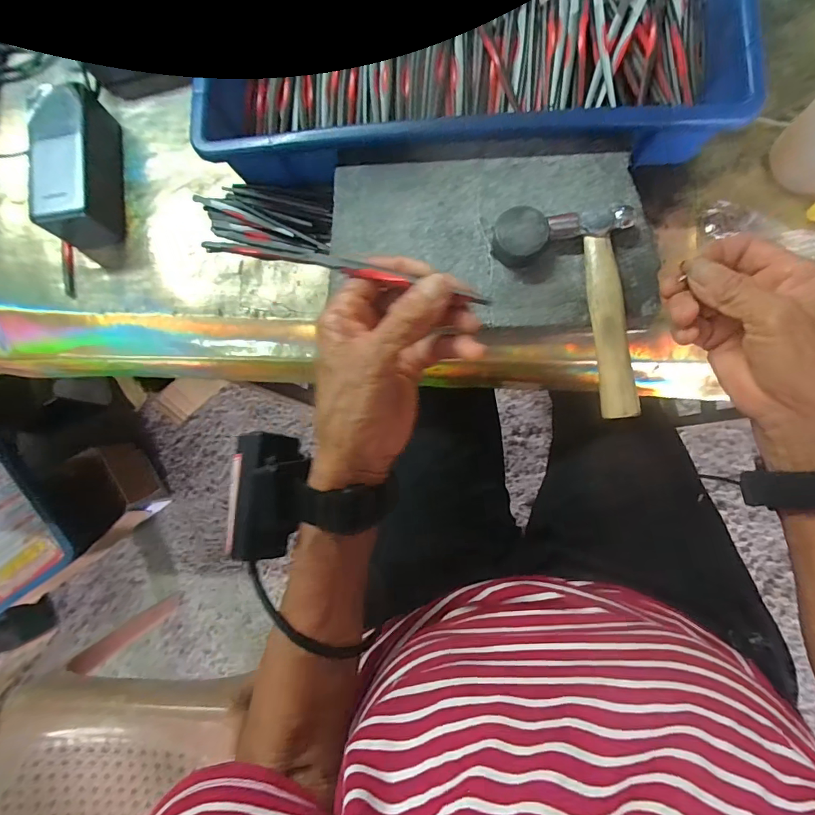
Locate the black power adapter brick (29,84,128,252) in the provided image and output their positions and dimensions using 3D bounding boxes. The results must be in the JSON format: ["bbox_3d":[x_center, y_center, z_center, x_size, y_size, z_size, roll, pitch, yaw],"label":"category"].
[{"bbox_3d":[-0.296,-0.214,0.401,0.042,0.058,0.127,-4,83,6],"label":"black power adapter brick"}]

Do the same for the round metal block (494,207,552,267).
[{"bbox_3d":[0.081,-0.125,0.326,0.038,0.021,0.037,0,86,5],"label":"round metal block"}]

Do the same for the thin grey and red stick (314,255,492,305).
[{"bbox_3d":[-0.003,-0.067,0.235,0.097,0.007,0.008,15,87,2],"label":"thin grey and red stick"}]

